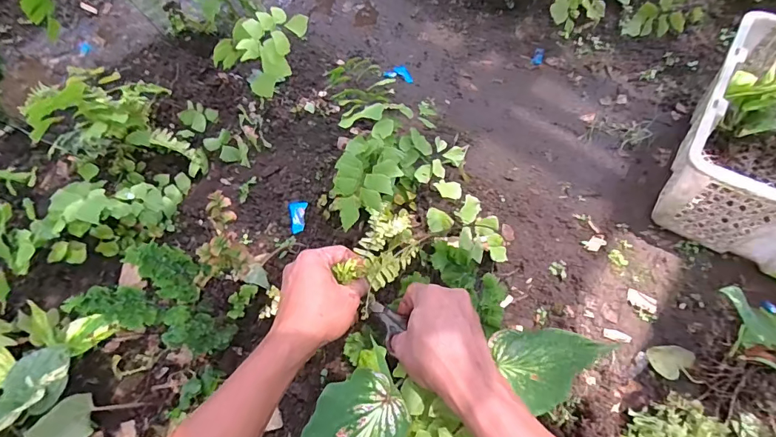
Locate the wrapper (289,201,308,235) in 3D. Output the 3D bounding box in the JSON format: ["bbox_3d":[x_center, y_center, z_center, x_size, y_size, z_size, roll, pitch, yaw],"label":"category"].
[{"bbox_3d":[-0.124,-0.003,0.603,0.024,0.010,0.049,-7,59,-2],"label":"wrapper"}]

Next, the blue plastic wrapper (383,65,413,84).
[{"bbox_3d":[0.023,-0.298,0.880,0.059,0.013,0.046,5,59,6],"label":"blue plastic wrapper"}]

